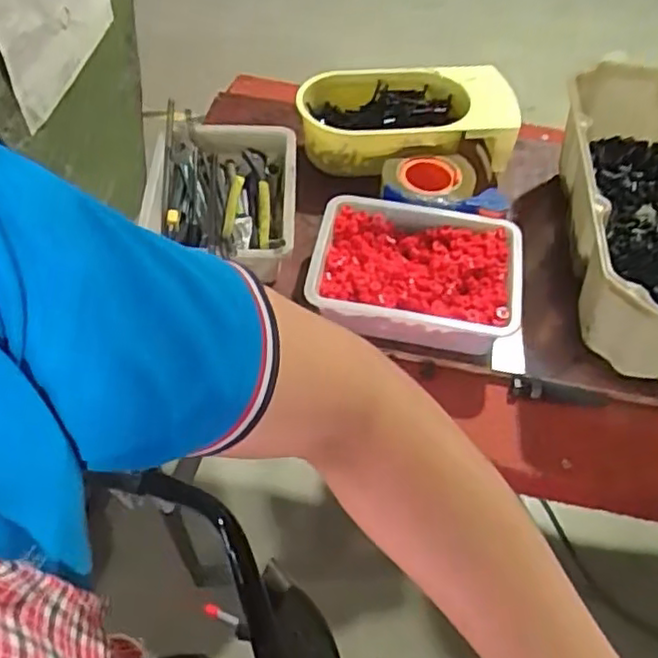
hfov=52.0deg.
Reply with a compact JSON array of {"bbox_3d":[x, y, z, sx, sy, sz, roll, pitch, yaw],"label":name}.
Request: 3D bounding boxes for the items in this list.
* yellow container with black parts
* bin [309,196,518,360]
[{"bbox_3d":[0.104,-0.289,0.929,0.276,0.101,0.143,-7,53,-8],"label":"yellow container with black parts"},{"bbox_3d":[0.099,-0.056,0.798,0.240,0.081,0.173,8,53,3],"label":"bin"}]

